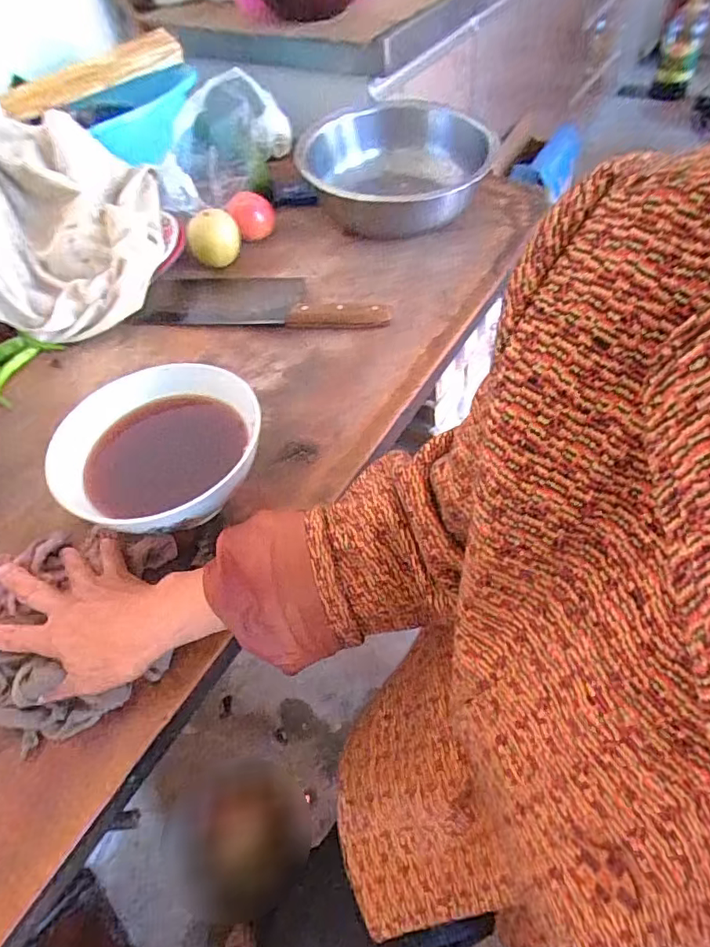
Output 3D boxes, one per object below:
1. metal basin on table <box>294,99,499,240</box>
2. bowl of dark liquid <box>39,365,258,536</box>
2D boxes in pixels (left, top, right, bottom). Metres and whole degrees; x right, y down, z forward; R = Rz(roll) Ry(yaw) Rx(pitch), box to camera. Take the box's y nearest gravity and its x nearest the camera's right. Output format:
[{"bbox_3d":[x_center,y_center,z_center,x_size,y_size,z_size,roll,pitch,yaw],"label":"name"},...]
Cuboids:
[{"bbox_3d":[0.056,-0.406,0.756,0.255,0.093,0.235,-1,55,1],"label":"metal basin on table"},{"bbox_3d":[-0.164,-0.010,0.487,0.169,0.093,0.165,-21,59,-14],"label":"bowl of dark liquid"}]

